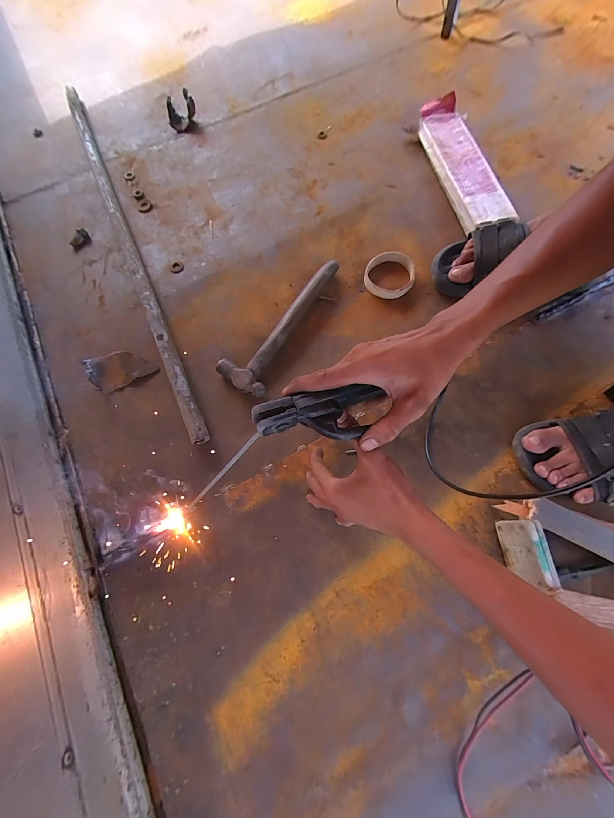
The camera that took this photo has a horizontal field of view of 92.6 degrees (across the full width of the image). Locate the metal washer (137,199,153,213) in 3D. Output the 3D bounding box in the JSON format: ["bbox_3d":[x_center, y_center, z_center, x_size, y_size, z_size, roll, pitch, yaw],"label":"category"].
[{"bbox_3d":[-0.341,-0.427,0.615,0.030,0.004,0.032,-26,72,-7],"label":"metal washer"}]

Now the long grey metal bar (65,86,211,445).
[{"bbox_3d":[-0.371,-0.369,0.579,0.026,0.031,0.934,-26,72,-7],"label":"long grey metal bar"}]

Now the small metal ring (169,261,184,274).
[{"bbox_3d":[-0.248,-0.270,0.557,0.027,0.006,0.027,-1,71,2],"label":"small metal ring"}]

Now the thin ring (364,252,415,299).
[{"bbox_3d":[0.149,-0.245,0.532,0.086,0.021,0.092,-1,71,2],"label":"thin ring"}]

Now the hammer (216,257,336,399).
[{"bbox_3d":[-0.038,-0.151,0.502,0.082,0.028,0.280,29,74,11],"label":"hammer"}]

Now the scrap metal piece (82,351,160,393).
[{"bbox_3d":[-0.311,-0.074,0.484,0.090,0.027,0.065,-31,73,-9],"label":"scrap metal piece"}]

